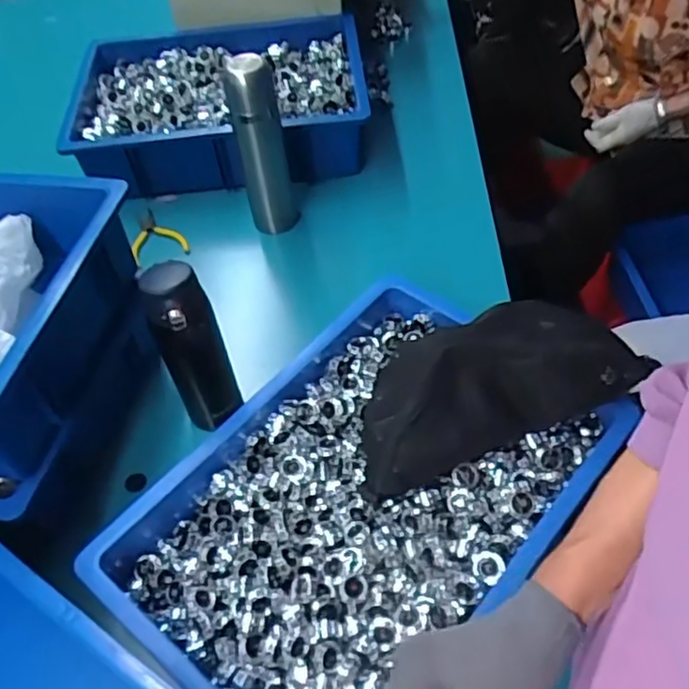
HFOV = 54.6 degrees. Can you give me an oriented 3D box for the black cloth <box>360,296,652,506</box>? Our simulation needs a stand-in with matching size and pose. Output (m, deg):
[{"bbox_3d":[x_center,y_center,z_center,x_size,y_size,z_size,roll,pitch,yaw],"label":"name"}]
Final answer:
[{"bbox_3d":[0.128,0.021,0.658,0.260,0.113,0.154,-17,52,-9],"label":"black cloth"}]

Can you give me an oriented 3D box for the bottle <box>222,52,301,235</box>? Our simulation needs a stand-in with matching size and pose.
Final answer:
[{"bbox_3d":[-0.108,-0.254,0.898,0.066,0.265,0.074,-8,51,-3],"label":"bottle"}]

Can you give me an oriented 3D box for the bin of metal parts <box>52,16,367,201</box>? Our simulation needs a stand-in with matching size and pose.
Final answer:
[{"bbox_3d":[-0.197,-0.383,1.081,0.448,0.144,0.359,-2,51,3],"label":"bin of metal parts"}]

